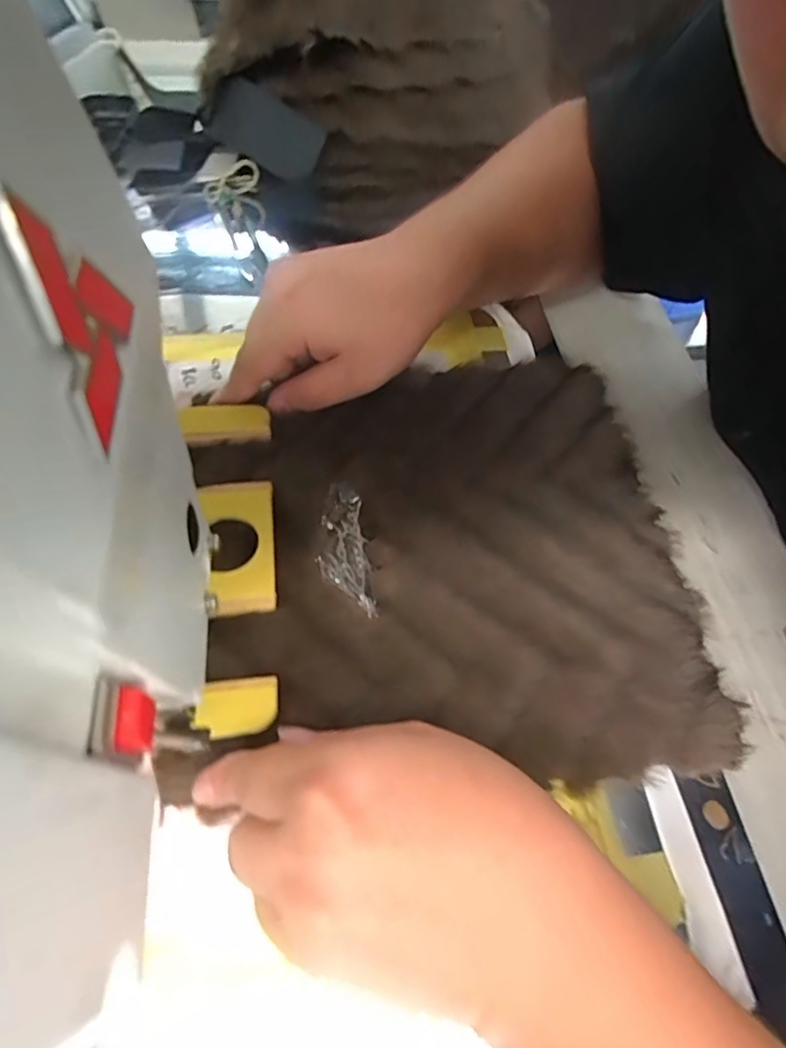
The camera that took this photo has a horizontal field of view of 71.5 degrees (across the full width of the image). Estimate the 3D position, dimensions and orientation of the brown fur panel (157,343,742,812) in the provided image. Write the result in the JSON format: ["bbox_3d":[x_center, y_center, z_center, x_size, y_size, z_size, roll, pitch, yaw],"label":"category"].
[{"bbox_3d":[0.025,0.007,0.292,0.249,0.015,0.238,-3,59,-5],"label":"brown fur panel"}]

